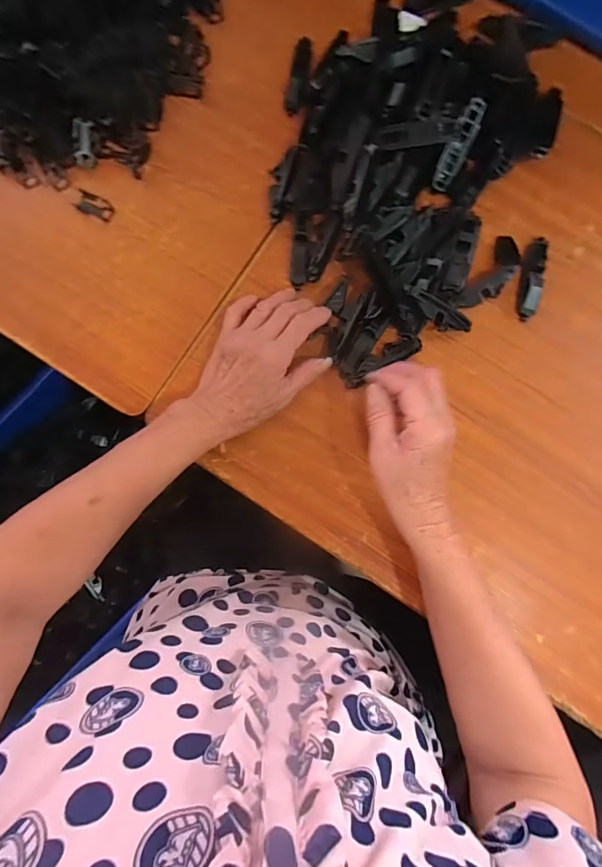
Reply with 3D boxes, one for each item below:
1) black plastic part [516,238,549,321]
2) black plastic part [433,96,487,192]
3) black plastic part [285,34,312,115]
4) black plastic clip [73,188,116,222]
[{"bbox_3d":[0.223,-0.150,0.415,0.020,0.013,0.079,11,86,3],"label":"black plastic part"},{"bbox_3d":[0.147,-0.270,0.406,0.019,0.007,0.074,28,121,4],"label":"black plastic part"},{"bbox_3d":[-0.001,-0.370,0.444,0.019,0.015,0.079,11,86,3],"label":"black plastic part"},{"bbox_3d":[-0.214,-0.236,0.446,0.040,0.004,0.021,25,86,4],"label":"black plastic clip"}]

